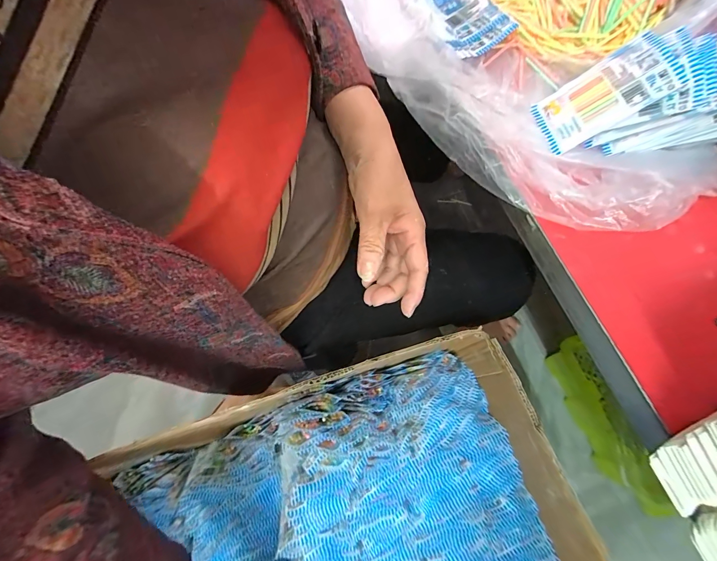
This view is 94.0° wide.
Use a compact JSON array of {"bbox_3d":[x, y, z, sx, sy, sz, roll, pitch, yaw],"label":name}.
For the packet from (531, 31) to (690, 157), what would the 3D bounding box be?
[{"bbox_3d":[0.217,-0.168,0.304,0.011,0.098,0.068,17,55,-41],"label":"packet"}]

